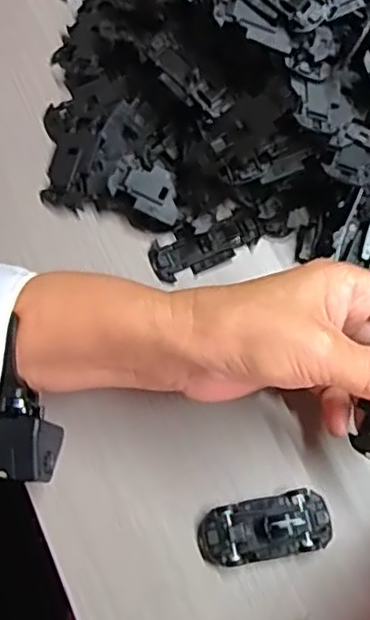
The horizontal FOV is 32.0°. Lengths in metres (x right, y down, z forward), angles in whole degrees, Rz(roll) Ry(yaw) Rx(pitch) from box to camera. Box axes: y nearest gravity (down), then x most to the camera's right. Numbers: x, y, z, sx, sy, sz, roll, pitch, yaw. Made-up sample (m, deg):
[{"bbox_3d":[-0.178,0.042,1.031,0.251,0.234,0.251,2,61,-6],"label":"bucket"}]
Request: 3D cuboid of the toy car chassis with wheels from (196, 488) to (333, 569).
[{"bbox_3d":[0.041,0.112,0.329,0.067,0.014,0.030,-11,72,-5],"label":"toy car chassis with wheels"}]

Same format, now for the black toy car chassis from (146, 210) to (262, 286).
[{"bbox_3d":[0.013,-0.038,0.385,0.067,0.007,0.028,-22,73,-9],"label":"black toy car chassis"}]

